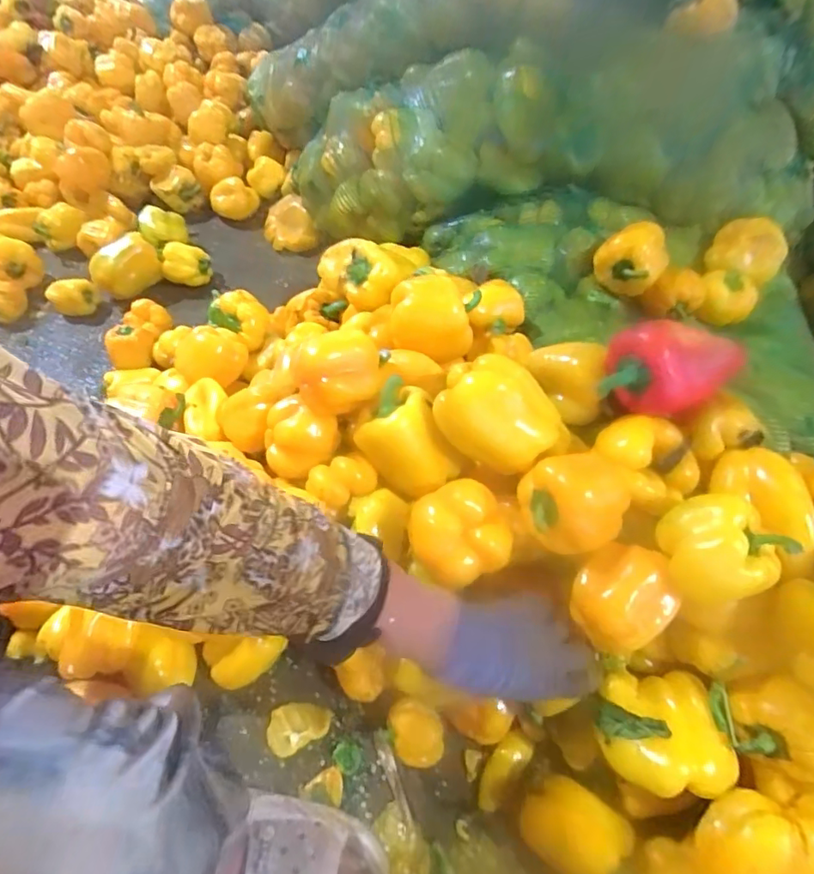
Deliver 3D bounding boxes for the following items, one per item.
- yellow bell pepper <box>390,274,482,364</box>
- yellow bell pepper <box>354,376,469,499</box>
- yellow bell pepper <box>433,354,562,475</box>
[{"bbox_3d":[0.025,-0.123,0.538,0.089,0.065,0.064,2,52,4],"label":"yellow bell pepper"},{"bbox_3d":[0.000,0.003,0.500,0.067,0.065,0.107,-46,108,-35],"label":"yellow bell pepper"},{"bbox_3d":[0.080,-0.021,0.457,0.101,0.081,0.062,19,55,16],"label":"yellow bell pepper"}]

